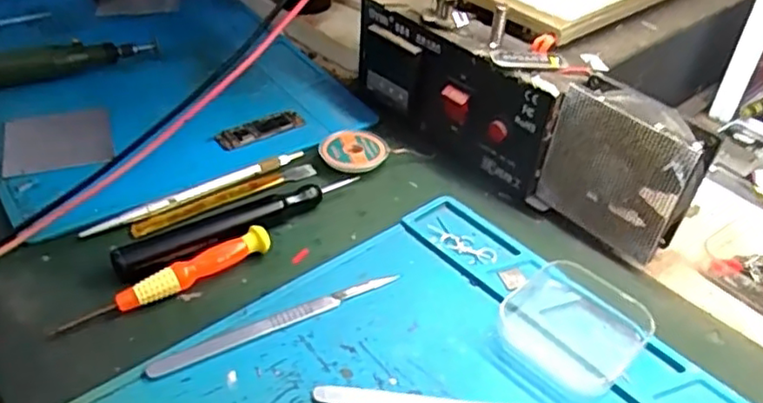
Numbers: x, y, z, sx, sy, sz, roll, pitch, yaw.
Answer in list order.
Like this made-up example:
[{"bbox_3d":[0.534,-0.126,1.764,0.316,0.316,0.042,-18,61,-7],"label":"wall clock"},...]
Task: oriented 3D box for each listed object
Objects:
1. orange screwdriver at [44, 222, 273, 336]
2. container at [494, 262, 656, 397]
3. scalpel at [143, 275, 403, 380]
[{"bbox_3d":[-0.111,0.041,0.341,0.113,0.015,0.013,-21,45,-26],"label":"orange screwdriver"},{"bbox_3d":[0.096,0.062,0.328,0.060,0.017,0.062,-30,49,-33],"label":"container"},{"bbox_3d":[-0.051,0.060,0.328,0.130,0.004,0.010,-18,44,-24],"label":"scalpel"}]

